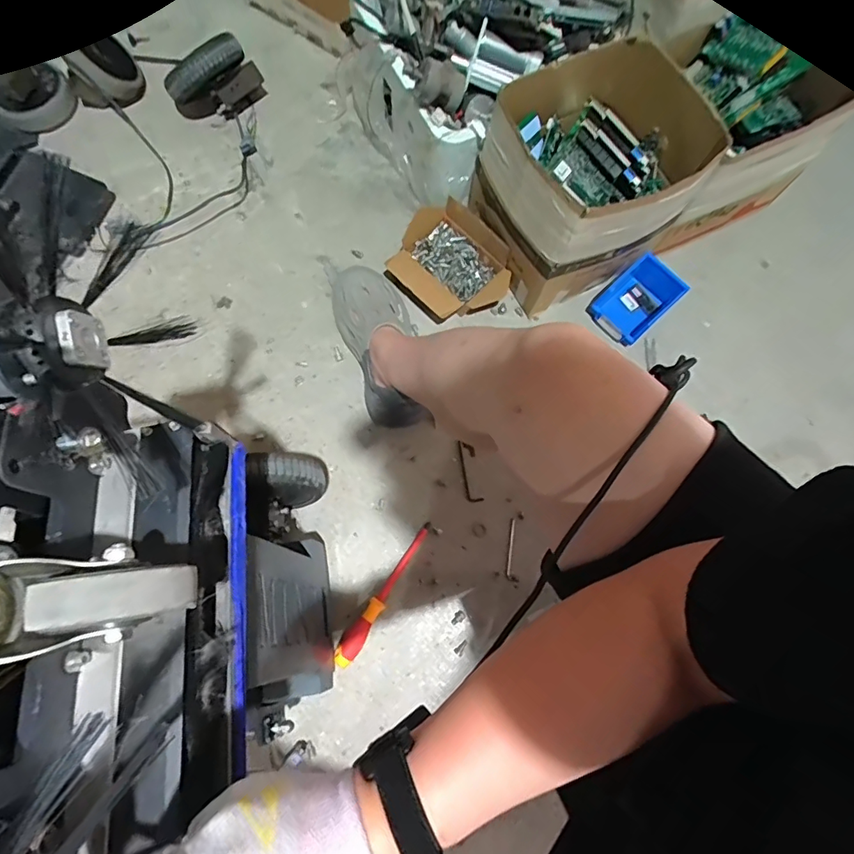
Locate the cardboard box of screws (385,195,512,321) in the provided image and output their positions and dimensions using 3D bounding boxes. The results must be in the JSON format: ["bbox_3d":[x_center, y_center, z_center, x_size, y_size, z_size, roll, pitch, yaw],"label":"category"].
[{"bbox_3d":[0.035,-0.294,0.896,0.174,0.091,0.211,-42,81,-11],"label":"cardboard box of screws"}]

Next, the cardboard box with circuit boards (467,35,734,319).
[{"bbox_3d":[0.253,-0.396,0.805,0.278,0.247,0.273,-33,79,-9],"label":"cardboard box with circuit boards"}]

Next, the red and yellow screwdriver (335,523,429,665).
[{"bbox_3d":[-0.064,0.268,0.799,0.031,0.028,0.250,34,77,7],"label":"red and yellow screwdriver"}]

